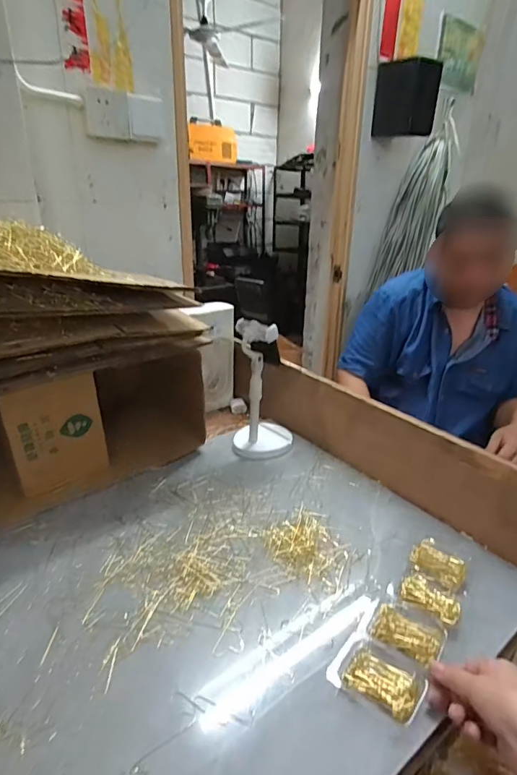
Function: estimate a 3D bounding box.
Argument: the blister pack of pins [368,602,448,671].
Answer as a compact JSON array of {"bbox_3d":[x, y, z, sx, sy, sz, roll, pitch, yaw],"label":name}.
[{"bbox_3d":[0.171,0.281,0.500,0.078,0.008,0.067,18,28,33],"label":"blister pack of pins"}]

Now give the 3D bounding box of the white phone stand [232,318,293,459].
[{"bbox_3d":[0.012,0.001,0.836,0.116,0.259,0.101,3,23,3],"label":"white phone stand"}]

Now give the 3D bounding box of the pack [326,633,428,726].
[{"bbox_3d":[0.124,0.302,0.451,0.088,0.014,0.058,19,29,35],"label":"pack"}]

